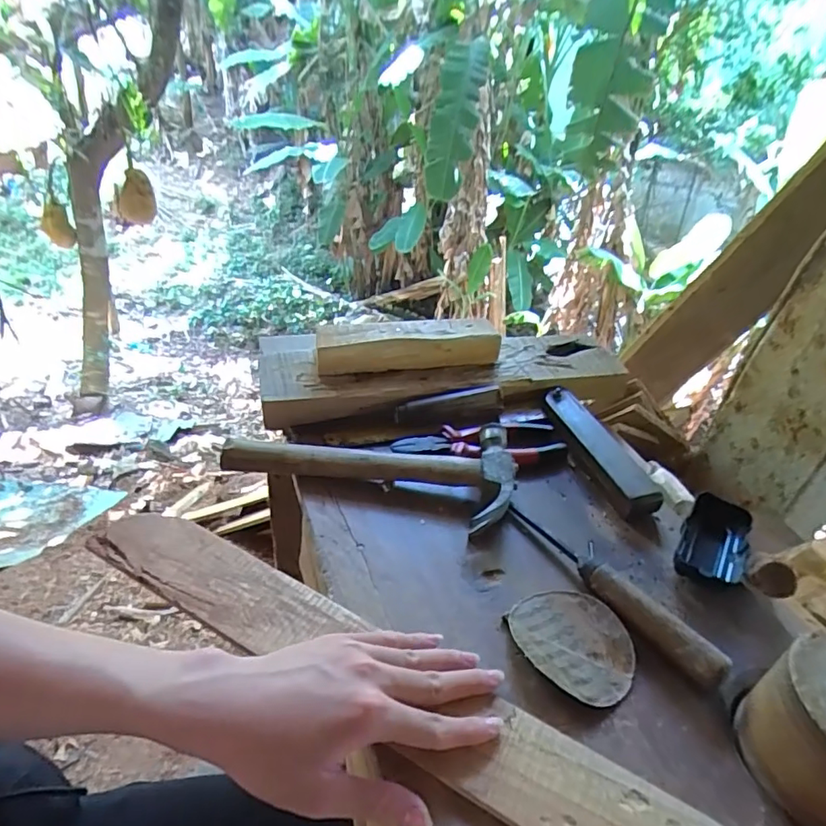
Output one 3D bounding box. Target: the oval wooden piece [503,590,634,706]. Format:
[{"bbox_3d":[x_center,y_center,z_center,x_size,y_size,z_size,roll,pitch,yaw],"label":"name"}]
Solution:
[{"bbox_3d":[0.120,0.170,0.407,0.090,0.012,0.084,24,41,20],"label":"oval wooden piece"}]

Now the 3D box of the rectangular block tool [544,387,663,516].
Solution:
[{"bbox_3d":[0.196,0.031,0.576,0.035,0.024,0.183,-6,40,-17],"label":"rectangular block tool"}]

